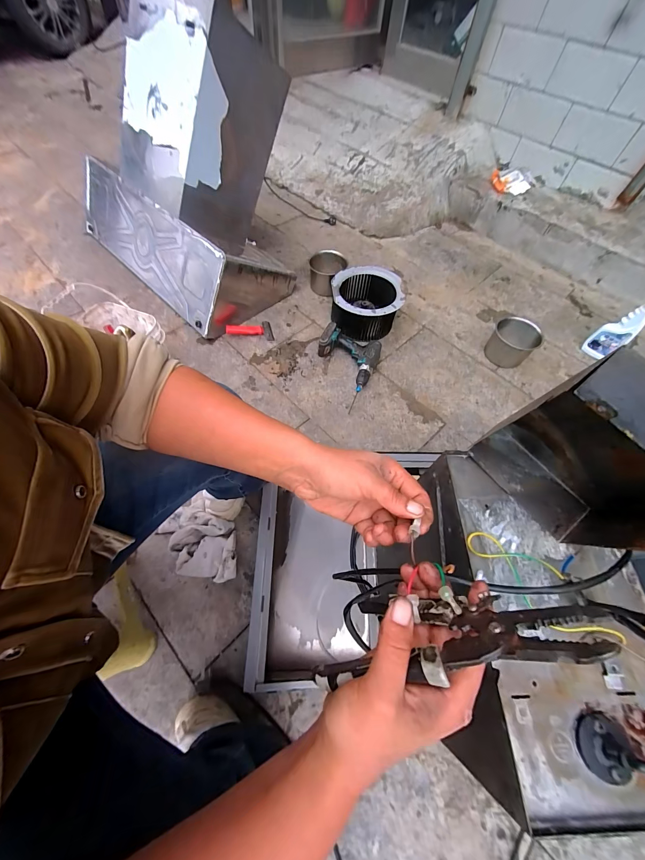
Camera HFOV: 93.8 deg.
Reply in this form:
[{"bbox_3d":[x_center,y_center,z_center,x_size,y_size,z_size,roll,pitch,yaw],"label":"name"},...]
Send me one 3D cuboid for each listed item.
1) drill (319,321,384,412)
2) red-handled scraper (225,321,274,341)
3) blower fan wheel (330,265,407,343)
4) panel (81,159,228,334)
[{"bbox_3d":[0.074,-0.238,1.010,0.207,0.069,0.248,24,62,10],"label":"drill"},{"bbox_3d":[-0.260,-0.355,1.080,0.162,0.030,0.085,-6,60,-23],"label":"red-handled scraper"},{"bbox_3d":[0.151,-0.457,1.099,0.234,0.150,0.252,2,60,-3],"label":"blower fan wheel"},{"bbox_3d":[-0.654,-0.689,1.090,0.842,0.268,0.020,42,31,22],"label":"panel"}]

